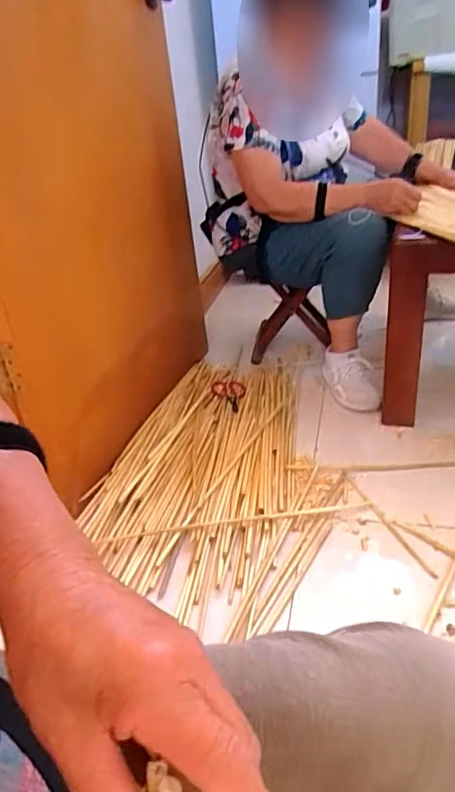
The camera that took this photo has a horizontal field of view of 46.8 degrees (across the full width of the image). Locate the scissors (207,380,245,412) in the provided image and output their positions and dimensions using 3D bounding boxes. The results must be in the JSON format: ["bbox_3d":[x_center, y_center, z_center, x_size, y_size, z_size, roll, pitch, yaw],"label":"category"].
[{"bbox_3d":[-0.003,0.005,1.481,0.096,0.020,0.171,6,31,7],"label":"scissors"}]

